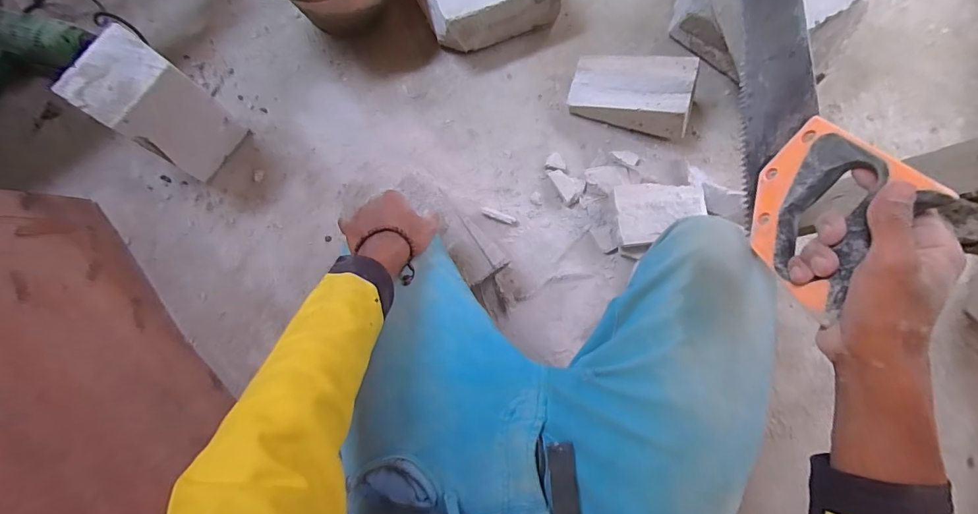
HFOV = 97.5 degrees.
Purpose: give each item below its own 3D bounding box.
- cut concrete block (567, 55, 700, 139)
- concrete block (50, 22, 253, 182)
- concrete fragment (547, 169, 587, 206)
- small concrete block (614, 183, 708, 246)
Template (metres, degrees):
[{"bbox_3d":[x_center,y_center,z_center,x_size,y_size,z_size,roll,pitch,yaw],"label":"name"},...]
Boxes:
[{"bbox_3d":[0.250,-0.283,0.732,0.211,0.103,0.107,16,80,0],"label":"cut concrete block"},{"bbox_3d":[-0.483,-0.214,0.646,0.095,0.202,0.120,36,80,4],"label":"concrete block"},{"bbox_3d":[0.140,-0.126,0.741,0.048,0.015,0.069,-24,82,-7],"label":"concrete fragment"},{"bbox_3d":[0.286,-0.074,0.716,0.153,0.040,0.097,-7,80,-4],"label":"small concrete block"}]

